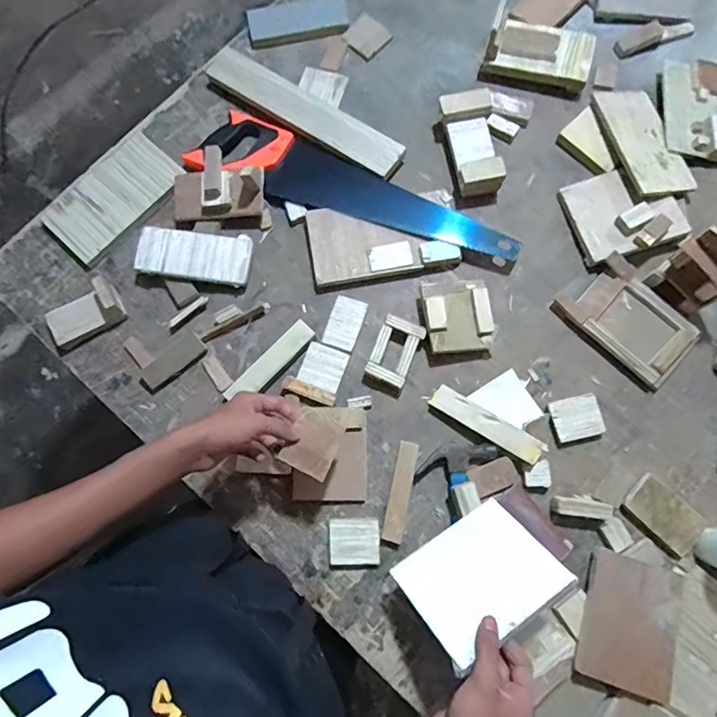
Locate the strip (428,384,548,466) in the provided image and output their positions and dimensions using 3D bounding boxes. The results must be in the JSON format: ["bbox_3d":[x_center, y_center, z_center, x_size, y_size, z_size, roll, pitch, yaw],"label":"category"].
[{"bbox_3d":[0.172,0.089,0.653,0.158,0.011,0.034,31,91,16],"label":"strip"}]

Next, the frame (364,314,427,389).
[{"bbox_3d":[0.052,-0.010,0.686,0.058,0.025,0.092,23,79,6],"label":"frame"}]

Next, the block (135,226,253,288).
[{"bbox_3d":[-0.246,-0.152,0.726,0.162,0.028,0.079,4,77,2],"label":"block"}]

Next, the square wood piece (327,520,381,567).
[{"bbox_3d":[-0.005,0.243,0.639,0.066,0.019,0.058,-1,77,1],"label":"square wood piece"}]

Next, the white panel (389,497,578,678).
[{"bbox_3d":[0.137,0.246,0.547,0.158,0.007,0.130,-29,39,-15],"label":"white panel"}]

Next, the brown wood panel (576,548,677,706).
[{"bbox_3d":[0.325,0.318,0.577,0.098,0.007,0.143,13,79,20],"label":"brown wood panel"}]

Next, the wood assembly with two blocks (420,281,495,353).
[{"bbox_3d":[0.142,-0.059,0.688,0.101,0.037,0.103,-7,77,0],"label":"wood assembly with two blocks"}]

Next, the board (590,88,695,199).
[{"bbox_3d":[0.429,-0.332,0.734,0.096,0.012,0.194,-11,70,-10],"label":"board"}]

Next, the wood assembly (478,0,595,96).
[{"bbox_3d":[0.290,-0.496,0.765,0.170,0.066,0.094,15,78,5],"label":"wood assembly"}]

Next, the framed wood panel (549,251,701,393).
[{"bbox_3d":[0.386,-0.055,0.689,0.179,0.027,0.115,43,82,10],"label":"framed wood panel"}]

